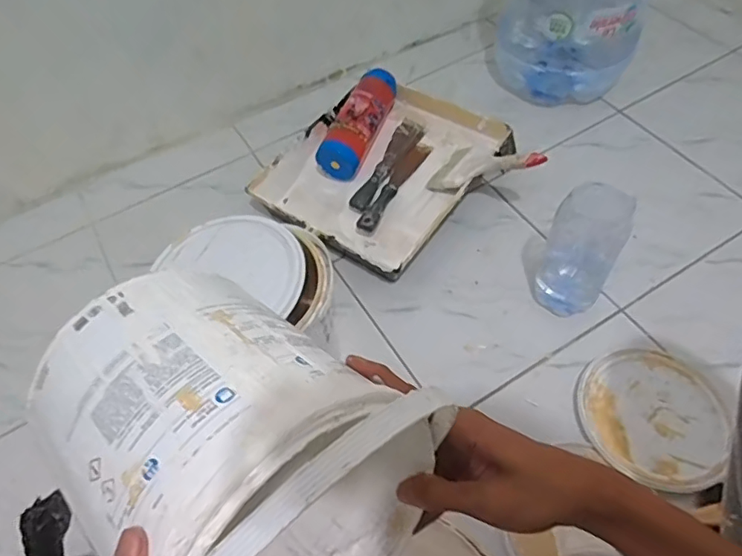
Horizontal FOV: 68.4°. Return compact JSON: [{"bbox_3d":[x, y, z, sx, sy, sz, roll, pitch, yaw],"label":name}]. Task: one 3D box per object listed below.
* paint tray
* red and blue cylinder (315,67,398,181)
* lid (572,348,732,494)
[{"bbox_3d":[0.027,-0.166,0.882,0.307,0.066,0.340,31,64,22],"label":"paint tray"},{"bbox_3d":[-0.018,-0.260,0.907,0.067,0.066,0.198,18,60,15],"label":"red and blue cylinder"},{"bbox_3d":[0.344,0.165,0.669,0.172,0.020,0.171,-2,56,3],"label":"lid"}]

